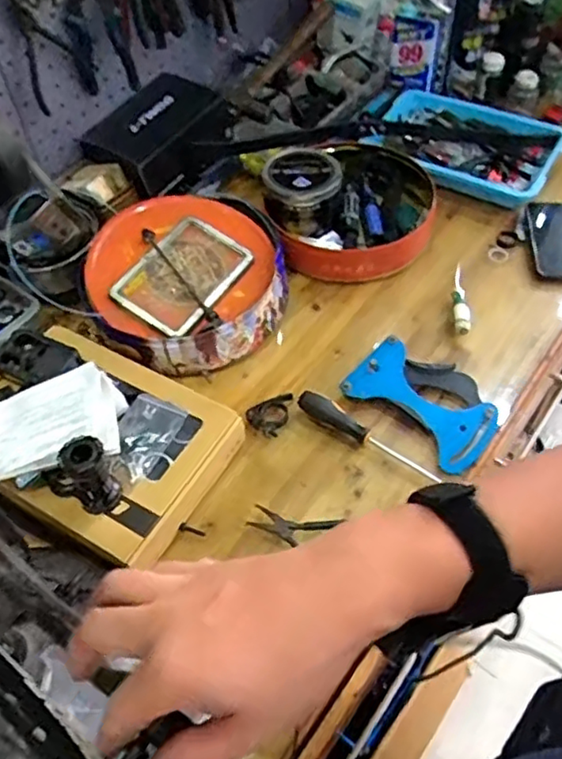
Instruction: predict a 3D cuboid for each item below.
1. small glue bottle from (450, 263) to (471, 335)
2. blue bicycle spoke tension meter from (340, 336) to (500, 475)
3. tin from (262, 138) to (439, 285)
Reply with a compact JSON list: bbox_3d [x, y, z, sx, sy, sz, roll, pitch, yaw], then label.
[{"bbox_3d":[0.264,-0.118,0.932,0.019,0.025,0.122,3,53,5],"label":"small glue bottle"},{"bbox_3d":[0.192,0.025,0.836,0.188,0.033,0.129,34,62,25],"label":"blue bicycle spoke tension meter"},{"bbox_3d":[0.116,-0.297,1.022,0.257,0.104,0.294,11,55,11],"label":"tin"}]

